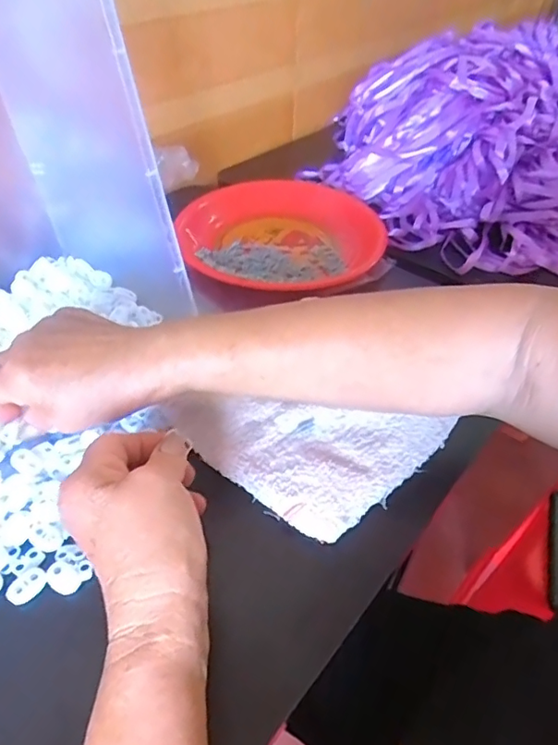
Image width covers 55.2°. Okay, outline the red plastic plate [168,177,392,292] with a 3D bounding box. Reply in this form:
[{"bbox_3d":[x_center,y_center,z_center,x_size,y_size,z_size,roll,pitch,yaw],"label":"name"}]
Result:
[{"bbox_3d":[0.007,-0.159,0.607,0.208,0.037,0.238,19,46,17],"label":"red plastic plate"}]

